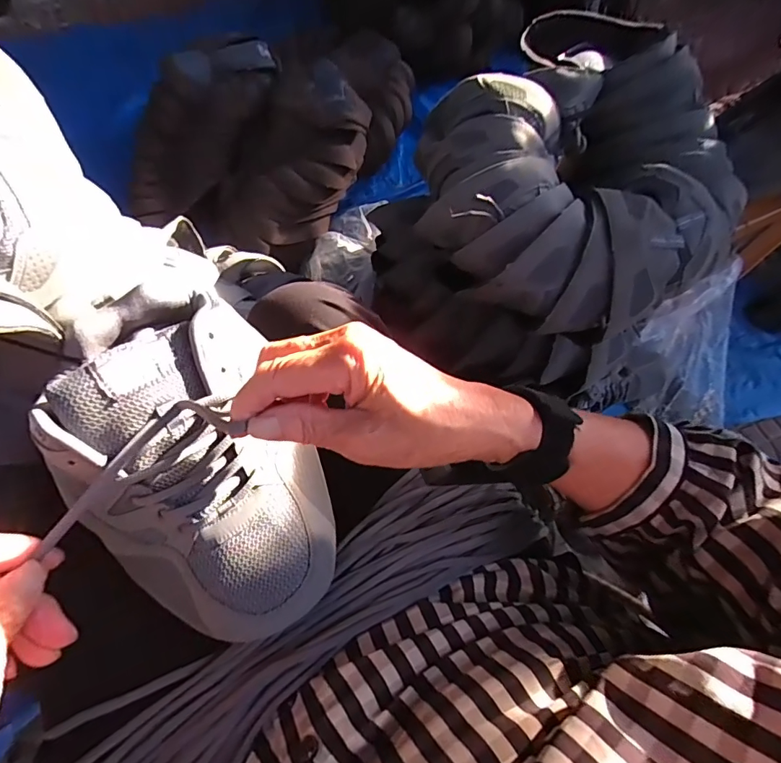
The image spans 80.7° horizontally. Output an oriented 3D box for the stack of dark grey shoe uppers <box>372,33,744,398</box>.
[{"bbox_3d":[0.213,-0.186,0.595,0.379,0.254,0.337,-16,67,-10],"label":"stack of dark grey shoe uppers"}]

